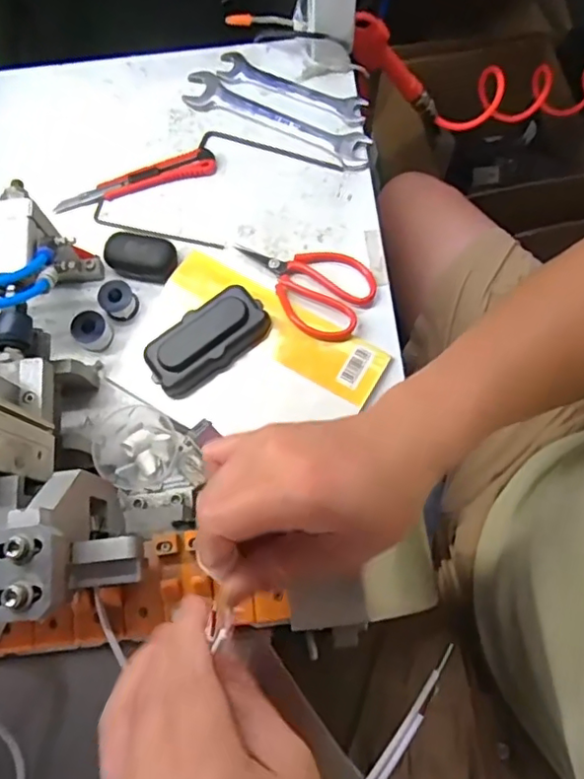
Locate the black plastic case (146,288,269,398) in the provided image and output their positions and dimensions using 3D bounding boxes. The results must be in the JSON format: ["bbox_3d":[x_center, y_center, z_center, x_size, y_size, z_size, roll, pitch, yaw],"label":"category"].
[{"bbox_3d":[-0.072,-0.042,0.489,0.107,0.033,0.051,-38,76,-9],"label":"black plastic case"}]

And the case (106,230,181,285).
[{"bbox_3d":[-0.137,-0.119,0.516,0.063,0.027,0.032,12,74,5],"label":"case"}]

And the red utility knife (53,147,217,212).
[{"bbox_3d":[-0.149,-0.201,0.547,0.152,0.010,0.027,-15,74,-3],"label":"red utility knife"}]

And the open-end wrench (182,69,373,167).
[{"bbox_3d":[-0.017,-0.266,0.564,0.195,0.006,0.040,26,76,9],"label":"open-end wrench"}]

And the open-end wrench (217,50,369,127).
[{"bbox_3d":[0.000,-0.300,0.573,0.158,0.010,0.030,24,76,8],"label":"open-end wrench"}]

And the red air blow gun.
[{"bbox_3d":[0.104,-0.376,0.655,0.057,0.137,0.020,-8,69,39],"label":"red air blow gun"}]

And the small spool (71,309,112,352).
[{"bbox_3d":[-0.177,-0.053,0.499,0.036,0.022,0.029,26,76,9],"label":"small spool"}]

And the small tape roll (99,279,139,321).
[{"bbox_3d":[-0.152,-0.078,0.505,0.029,0.024,0.028,-37,76,-9],"label":"small tape roll"}]

